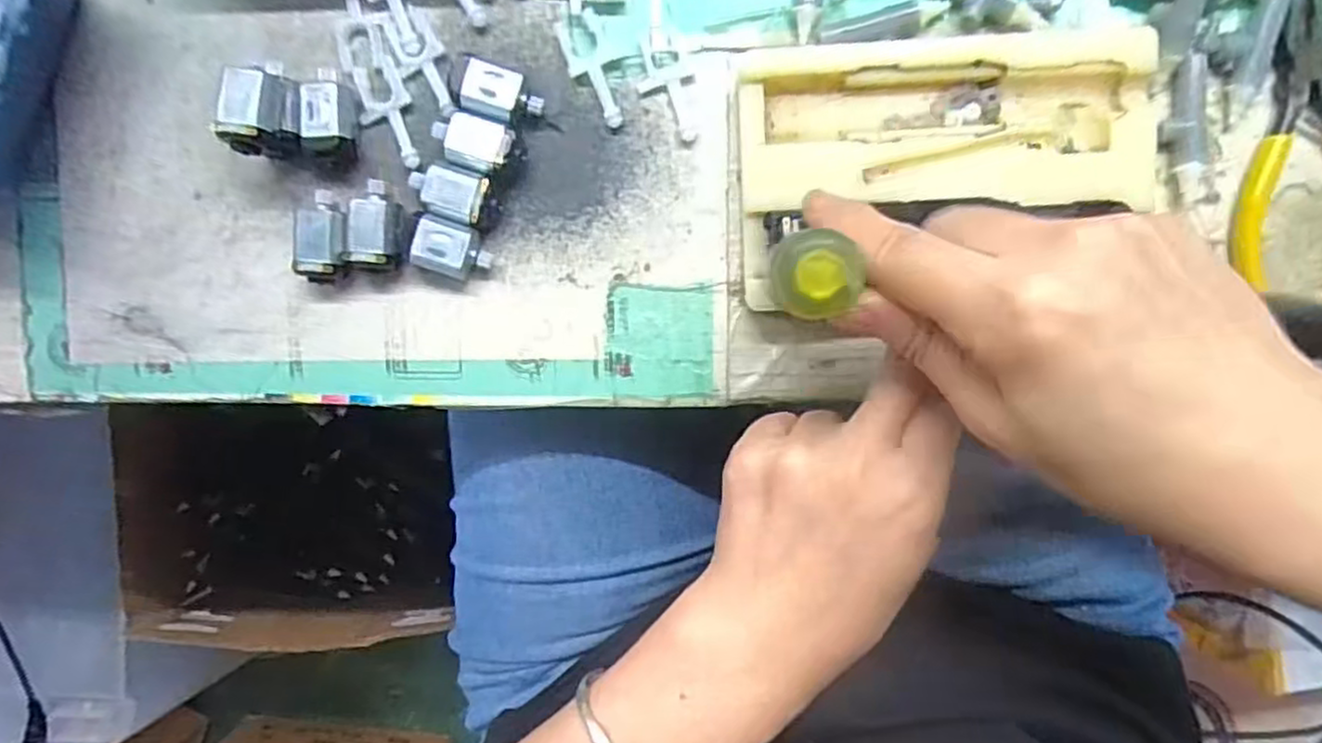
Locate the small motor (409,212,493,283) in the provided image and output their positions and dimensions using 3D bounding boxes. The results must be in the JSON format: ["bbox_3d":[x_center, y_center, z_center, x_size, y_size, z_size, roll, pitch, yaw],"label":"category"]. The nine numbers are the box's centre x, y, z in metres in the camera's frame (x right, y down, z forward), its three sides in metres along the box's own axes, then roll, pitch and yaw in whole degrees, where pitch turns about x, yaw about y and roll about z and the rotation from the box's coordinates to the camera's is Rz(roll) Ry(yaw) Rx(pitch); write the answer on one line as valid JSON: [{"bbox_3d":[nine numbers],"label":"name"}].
[{"bbox_3d":[-0.077,-0.045,0.266,0.026,0.016,0.020,19,95,1],"label":"small motor"}]

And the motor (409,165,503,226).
[{"bbox_3d":[-0.076,-0.065,0.265,0.032,0.015,0.017,16,95,1],"label":"motor"}]

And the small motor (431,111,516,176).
[{"bbox_3d":[-0.068,-0.083,0.262,0.030,0.015,0.018,20,95,1],"label":"small motor"}]

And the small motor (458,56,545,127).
[{"bbox_3d":[-0.058,-0.100,0.261,0.027,0.017,0.019,21,95,1],"label":"small motor"}]

